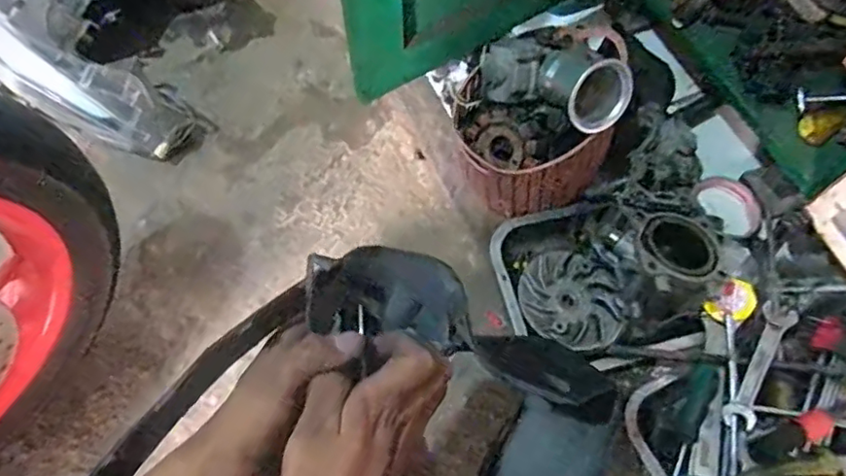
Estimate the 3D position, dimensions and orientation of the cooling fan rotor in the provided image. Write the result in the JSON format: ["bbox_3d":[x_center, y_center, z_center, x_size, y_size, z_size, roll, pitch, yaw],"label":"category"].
[{"bbox_3d":[0.156,0.068,0.634,0.113,0.023,0.098,37,68,14],"label":"cooling fan rotor"}]

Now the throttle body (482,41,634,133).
[{"bbox_3d":[0.133,-0.164,0.609,0.151,0.070,0.075,31,67,12],"label":"throttle body"}]

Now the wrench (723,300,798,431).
[{"bbox_3d":[0.339,0.125,0.600,0.031,0.010,0.146,23,58,27],"label":"wrench"}]

